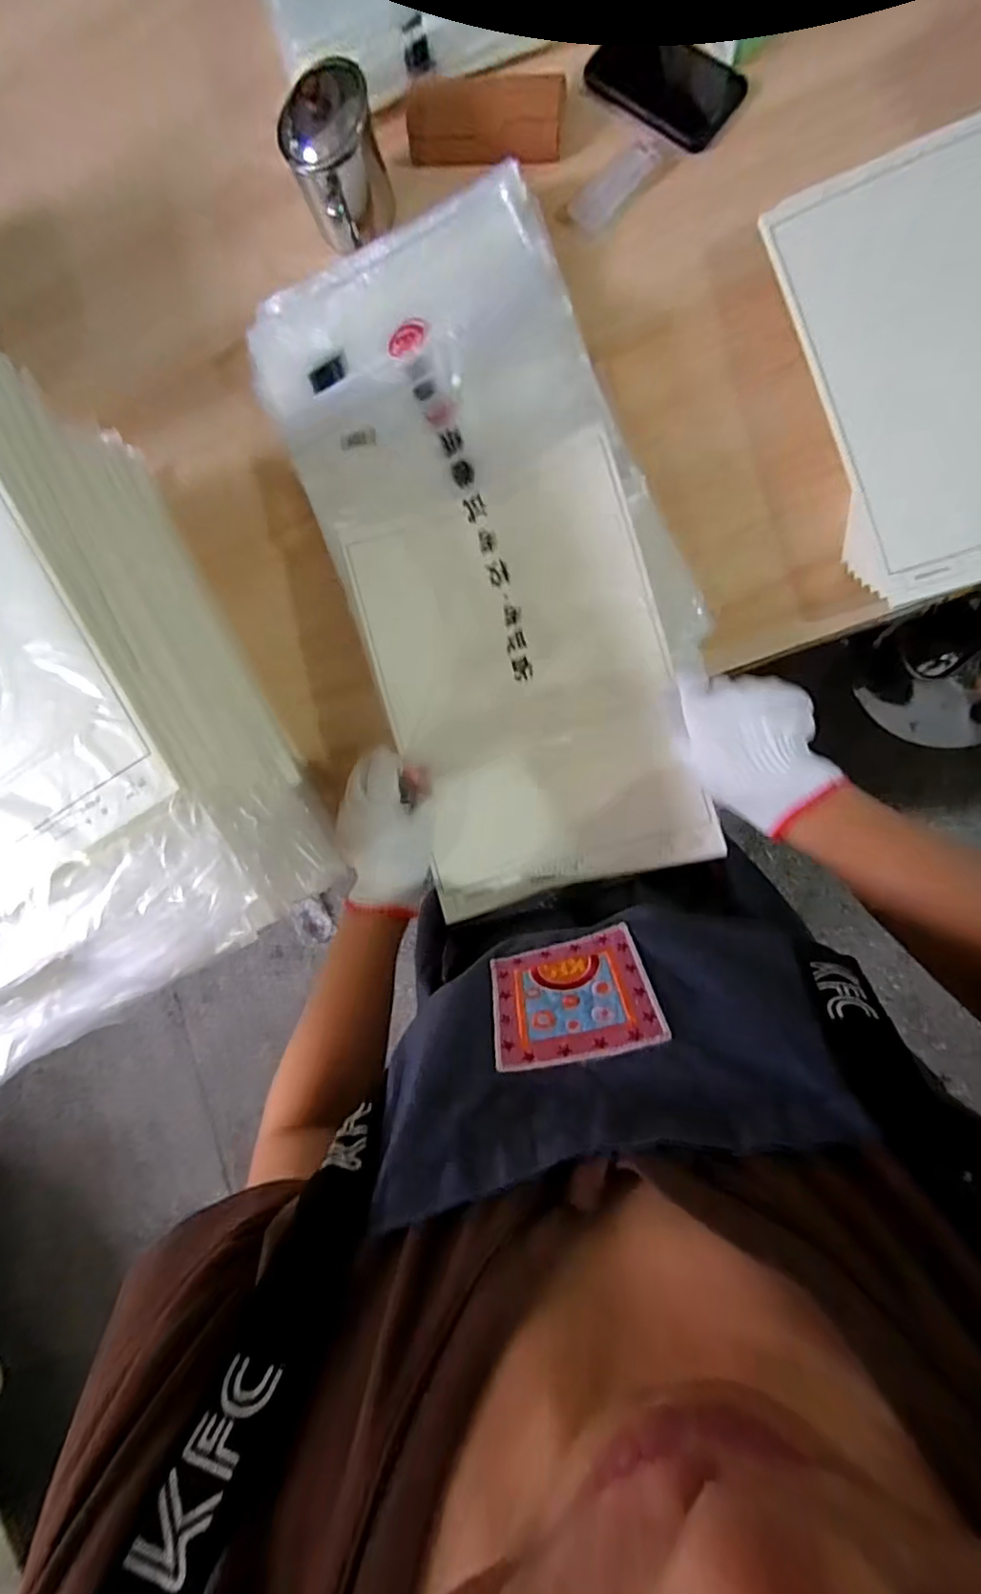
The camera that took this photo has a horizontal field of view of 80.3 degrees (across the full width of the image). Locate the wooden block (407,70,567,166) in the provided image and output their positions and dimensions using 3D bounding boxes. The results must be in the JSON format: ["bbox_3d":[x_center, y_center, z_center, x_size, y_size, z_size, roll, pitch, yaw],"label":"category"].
[{"bbox_3d":[-0.006,-0.661,0.566,0.150,0.042,0.051,10,90,9],"label":"wooden block"}]

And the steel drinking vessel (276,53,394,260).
[{"bbox_3d":[-0.139,-0.589,0.552,0.084,0.104,0.078,0,89,9],"label":"steel drinking vessel"}]

